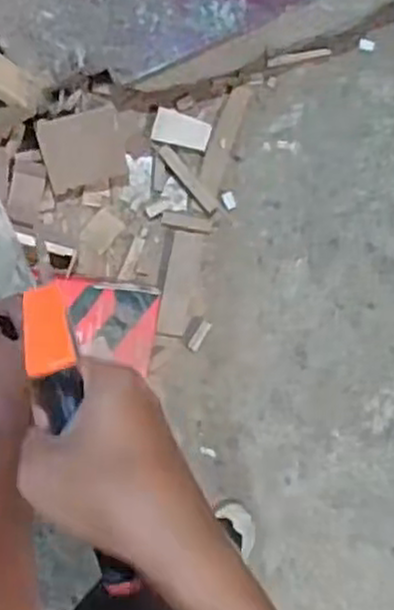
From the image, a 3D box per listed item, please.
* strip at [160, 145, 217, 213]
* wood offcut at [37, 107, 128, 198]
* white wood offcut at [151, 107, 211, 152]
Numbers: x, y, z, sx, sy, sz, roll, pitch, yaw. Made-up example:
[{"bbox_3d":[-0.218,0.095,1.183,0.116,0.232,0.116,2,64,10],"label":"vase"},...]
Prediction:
[{"bbox_3d":[-0.015,-0.218,1.266,0.024,0.008,0.139,-40,96,-2],"label":"strip"},{"bbox_3d":[-0.188,-0.257,1.227,0.133,0.008,0.129,-17,108,-14],"label":"wood offcut"},{"bbox_3d":[-0.026,-0.300,1.254,0.097,0.010,0.053,16,91,-6],"label":"white wood offcut"}]

